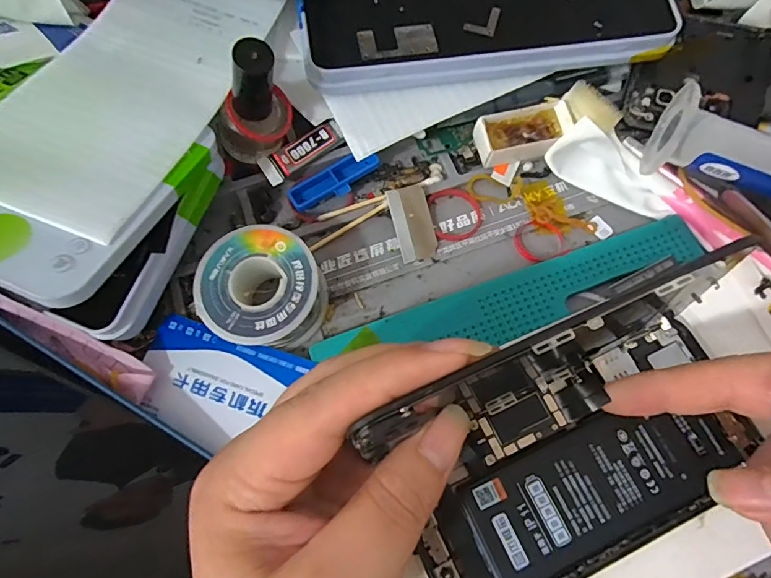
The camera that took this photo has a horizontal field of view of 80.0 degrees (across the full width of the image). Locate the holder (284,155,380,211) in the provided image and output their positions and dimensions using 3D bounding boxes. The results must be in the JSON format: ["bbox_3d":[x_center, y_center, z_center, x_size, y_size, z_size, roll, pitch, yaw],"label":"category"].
[{"bbox_3d":[-0.027,-0.057,0.247,0.051,0.010,0.017,-30,74,-8],"label":"holder"}]

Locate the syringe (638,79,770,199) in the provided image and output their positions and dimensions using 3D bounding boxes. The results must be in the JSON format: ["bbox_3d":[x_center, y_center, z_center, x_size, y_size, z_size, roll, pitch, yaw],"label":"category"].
[{"bbox_3d":[0.184,-0.063,0.217,0.105,0.026,0.039,19,73,7],"label":"syringe"}]

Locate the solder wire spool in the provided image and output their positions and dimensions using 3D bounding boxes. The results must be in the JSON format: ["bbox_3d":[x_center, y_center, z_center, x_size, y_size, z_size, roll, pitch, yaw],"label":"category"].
[{"bbox_3d":[-0.056,0.001,0.214,0.054,0.027,0.051,0,72,1],"label":"solder wire spool"}]

